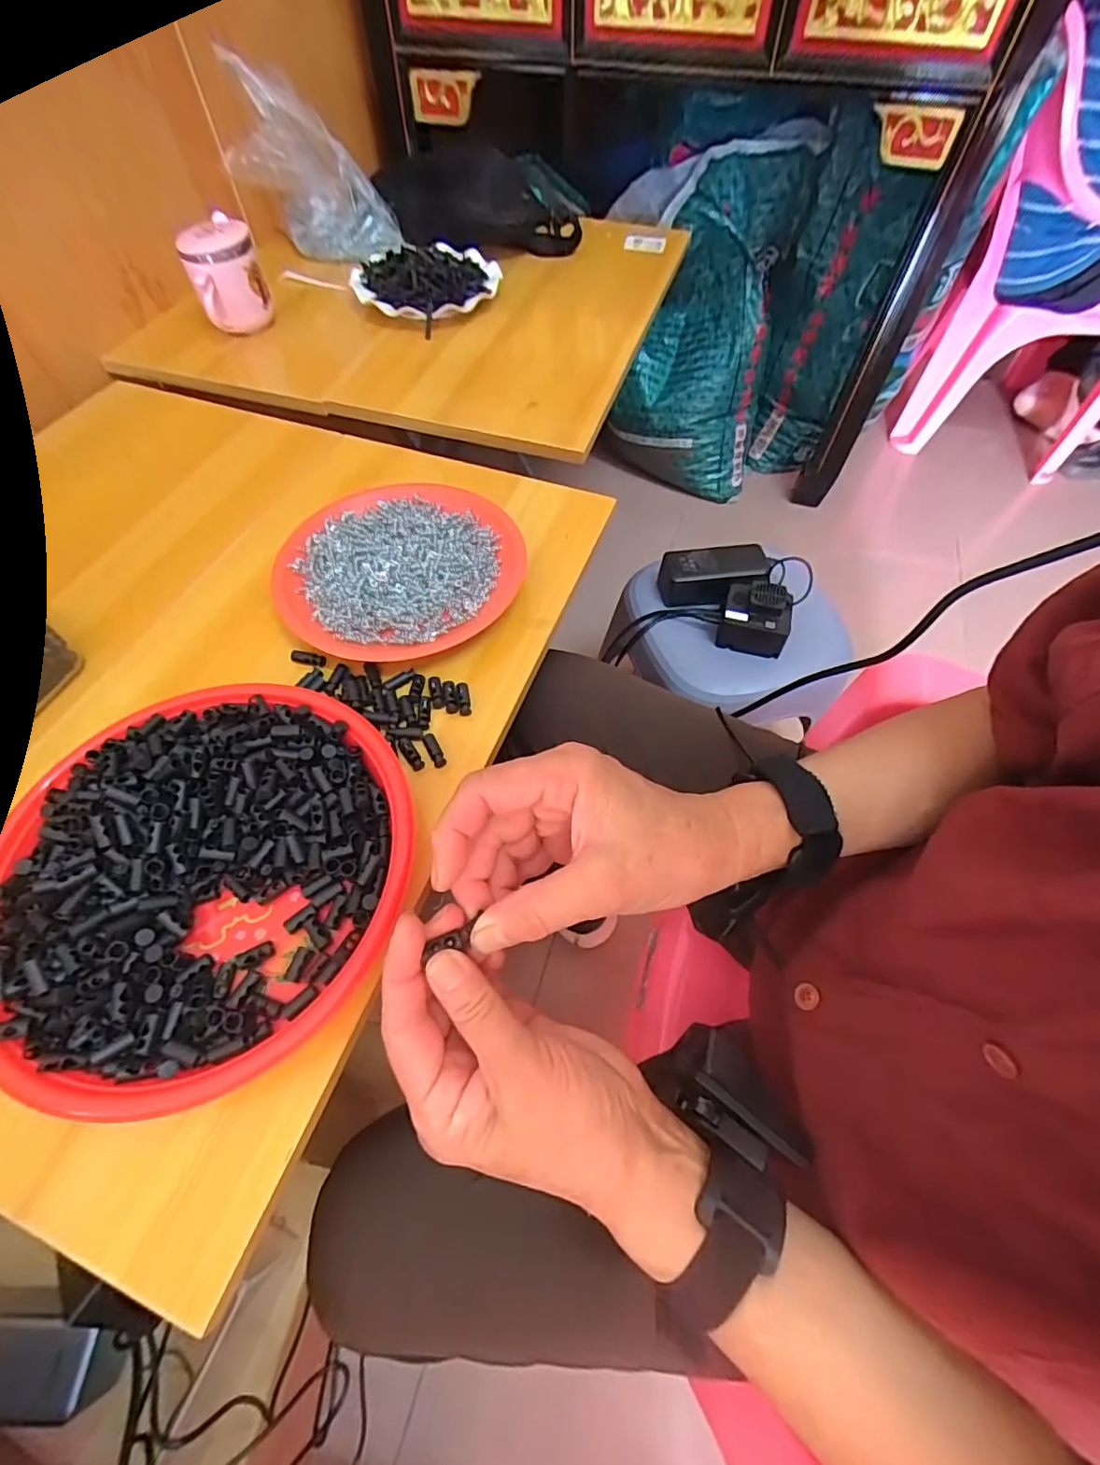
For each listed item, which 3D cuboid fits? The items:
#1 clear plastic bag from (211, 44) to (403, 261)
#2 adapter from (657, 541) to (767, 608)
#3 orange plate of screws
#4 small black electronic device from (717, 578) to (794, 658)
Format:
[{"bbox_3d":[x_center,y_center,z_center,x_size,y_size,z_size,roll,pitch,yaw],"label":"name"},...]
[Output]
[{"bbox_3d":[-0.318,-0.745,0.728,0.183,0.188,0.083,9,60,5],"label":"clear plastic bag"},{"bbox_3d":[0.206,-0.201,0.702,0.140,0.041,0.065,-6,60,-3],"label":"adapter"},{"bbox_3d":[-0.121,-0.133,0.449,0.191,0.026,0.168,-36,66,-19],"label":"orange plate of screws"},{"bbox_3d":[0.249,-0.142,0.668,0.078,0.050,0.078,15,61,9],"label":"small black electronic device"}]

